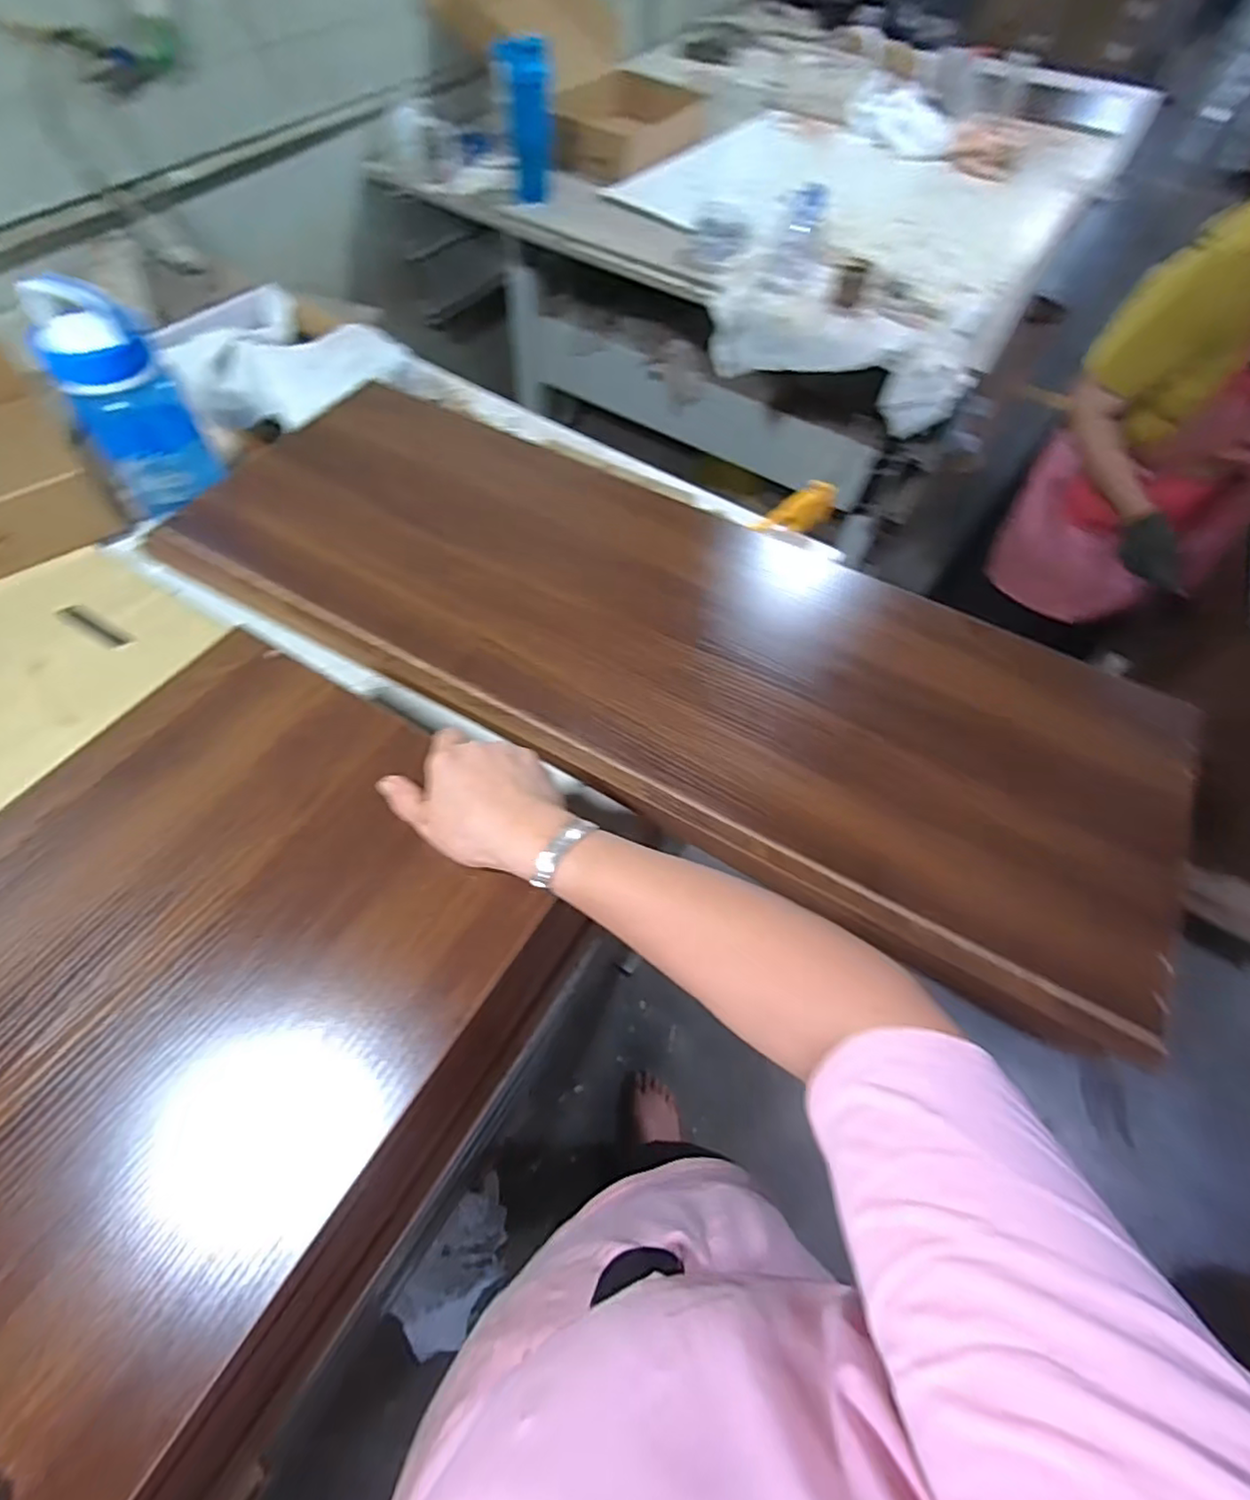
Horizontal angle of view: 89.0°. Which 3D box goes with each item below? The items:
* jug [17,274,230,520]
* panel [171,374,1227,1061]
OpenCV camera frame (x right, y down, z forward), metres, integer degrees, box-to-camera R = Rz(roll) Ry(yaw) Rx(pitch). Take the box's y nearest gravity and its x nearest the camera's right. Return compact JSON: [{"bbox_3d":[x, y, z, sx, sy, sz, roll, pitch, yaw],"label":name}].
[{"bbox_3d":[-0.519,-0.359,0.673,0.099,0.218,0.089,-33,67,-20],"label":"jug"},{"bbox_3d":[0.035,-0.125,0.618,0.944,0.030,0.361,27,62,12],"label":"panel"}]

